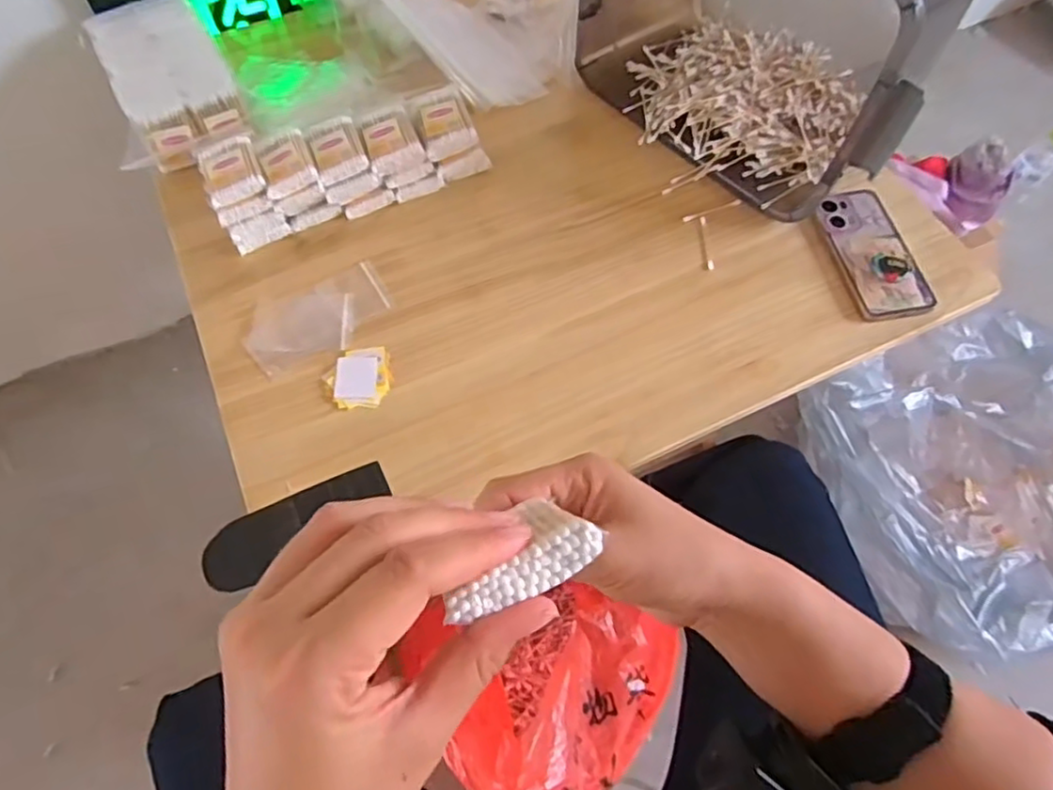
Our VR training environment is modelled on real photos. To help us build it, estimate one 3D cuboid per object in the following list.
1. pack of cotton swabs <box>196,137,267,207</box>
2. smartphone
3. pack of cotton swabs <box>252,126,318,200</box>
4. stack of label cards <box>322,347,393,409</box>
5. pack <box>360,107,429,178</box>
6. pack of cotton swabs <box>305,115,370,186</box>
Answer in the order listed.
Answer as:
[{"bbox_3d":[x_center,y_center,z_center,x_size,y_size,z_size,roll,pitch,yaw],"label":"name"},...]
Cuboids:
[{"bbox_3d":[-0.310,-0.237,0.671,0.057,0.015,0.081,-22,64,-11],"label":"pack of cotton swabs"},{"bbox_3d":[0.369,-0.152,0.681,0.075,0.012,0.160,-9,63,-4],"label":"smartphone"},{"bbox_3d":[-0.254,-0.246,0.678,0.052,0.017,0.071,-19,64,-9],"label":"pack of cotton swabs"},{"bbox_3d":[-0.163,-0.016,0.622,0.062,0.011,0.060,-13,63,-6],"label":"stack of label cards"},{"bbox_3d":[-0.148,-0.276,0.697,0.058,0.025,0.070,-23,64,-11],"label":"pack"},{"bbox_3d":[-0.205,-0.266,0.689,0.053,0.017,0.079,-20,64,-10],"label":"pack of cotton swabs"}]

